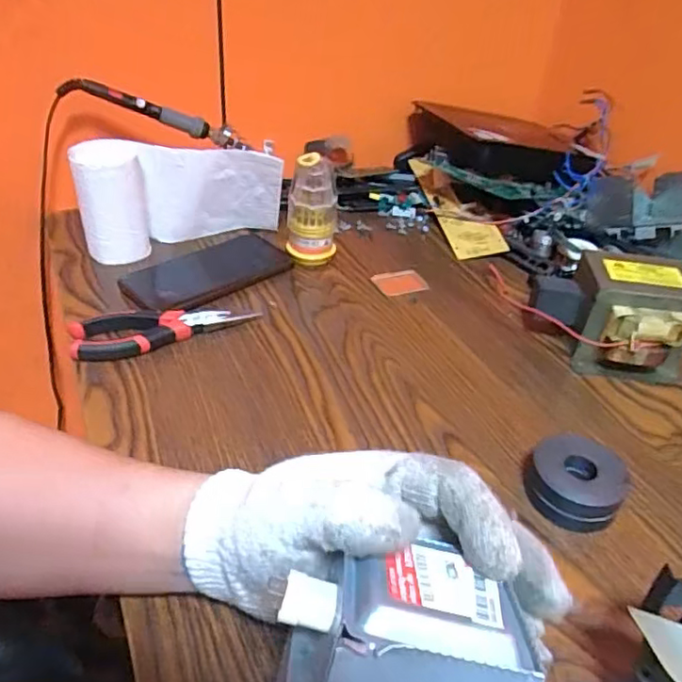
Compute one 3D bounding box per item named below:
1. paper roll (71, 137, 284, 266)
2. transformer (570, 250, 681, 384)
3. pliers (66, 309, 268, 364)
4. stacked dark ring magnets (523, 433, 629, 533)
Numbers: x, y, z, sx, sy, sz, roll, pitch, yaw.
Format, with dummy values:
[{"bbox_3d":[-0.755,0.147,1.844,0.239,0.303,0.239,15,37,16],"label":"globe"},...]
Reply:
[{"bbox_3d":[-0.169,-0.154,0.647,0.205,0.107,0.061,-11,41,-18],"label":"paper roll"},{"bbox_3d":[0.254,-0.021,0.530,0.095,0.081,0.081,8,39,4],"label":"transformer"},{"bbox_3d":[-0.155,-0.007,0.531,0.155,0.021,0.048,-5,40,-12],"label":"pliers"},{"bbox_3d":[0.156,0.094,0.407,0.062,0.031,0.054,23,42,22],"label":"stacked dark ring magnets"}]

